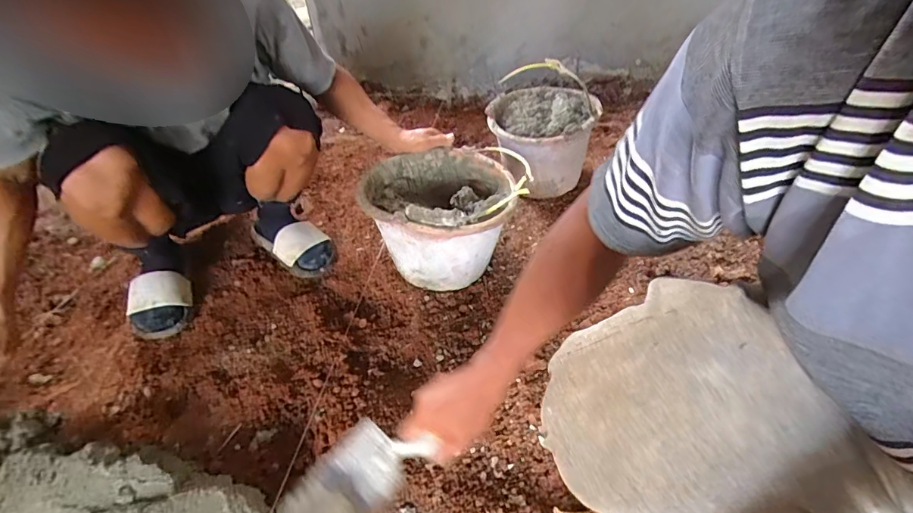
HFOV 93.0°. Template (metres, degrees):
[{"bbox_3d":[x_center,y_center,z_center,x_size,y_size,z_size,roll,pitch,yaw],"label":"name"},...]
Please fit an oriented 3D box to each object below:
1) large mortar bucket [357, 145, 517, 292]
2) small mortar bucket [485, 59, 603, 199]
[{"bbox_3d":[-0.034,-0.061,0.844,0.261,0.208,0.243,-3,39,2],"label":"large mortar bucket"},{"bbox_3d":[0.206,-0.267,1.079,0.244,0.223,0.250,-3,39,2],"label":"small mortar bucket"}]

